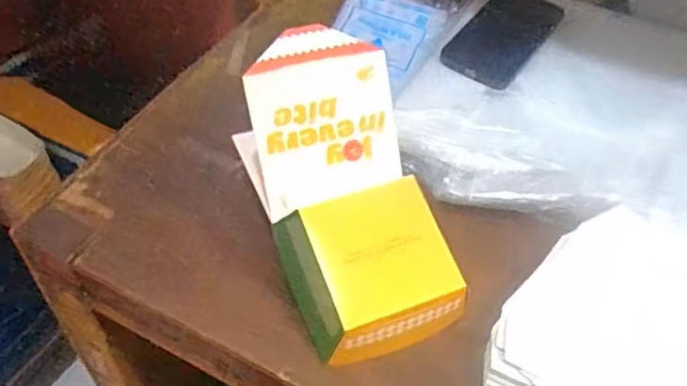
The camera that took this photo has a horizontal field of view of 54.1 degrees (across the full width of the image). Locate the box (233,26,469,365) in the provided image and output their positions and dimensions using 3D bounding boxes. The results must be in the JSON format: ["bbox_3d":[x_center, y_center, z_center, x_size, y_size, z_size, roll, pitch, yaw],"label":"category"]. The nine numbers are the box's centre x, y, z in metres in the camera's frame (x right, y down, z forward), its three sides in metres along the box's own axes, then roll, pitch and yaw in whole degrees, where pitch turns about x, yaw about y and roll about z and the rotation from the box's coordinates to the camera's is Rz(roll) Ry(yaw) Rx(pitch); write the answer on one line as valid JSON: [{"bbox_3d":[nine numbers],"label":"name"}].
[{"bbox_3d":[-0.003,-0.002,0.476,0.115,0.056,0.229,-14,74,-14],"label":"box"}]

